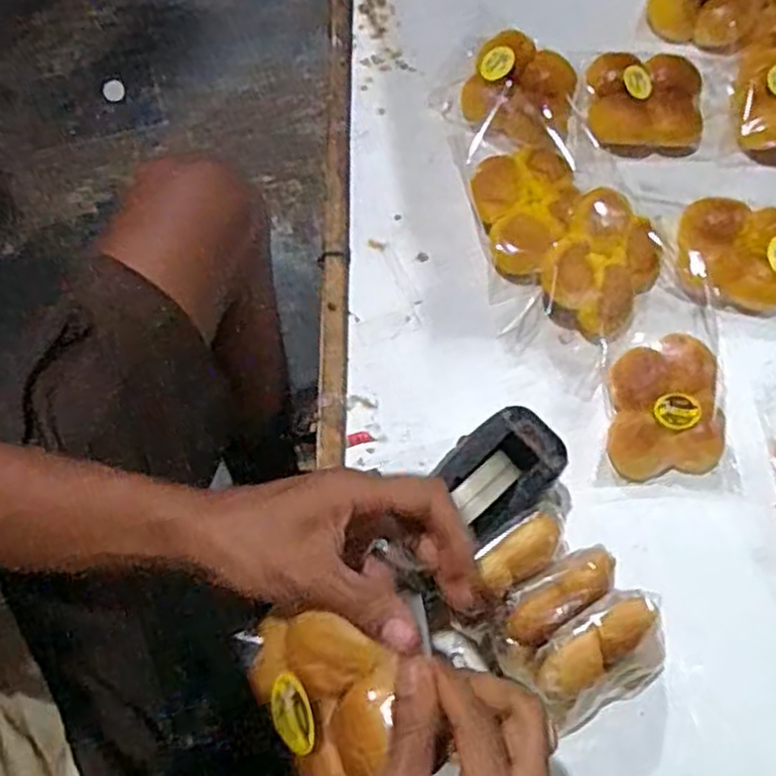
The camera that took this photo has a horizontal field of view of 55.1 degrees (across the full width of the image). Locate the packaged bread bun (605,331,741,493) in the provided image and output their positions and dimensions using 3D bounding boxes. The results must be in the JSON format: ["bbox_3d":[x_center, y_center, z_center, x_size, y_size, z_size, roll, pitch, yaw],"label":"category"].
[{"bbox_3d":[0.259,0.021,0.667,0.112,0.039,0.130,6,70,-1],"label":"packaged bread bun"}]

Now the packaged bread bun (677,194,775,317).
[{"bbox_3d":[0.343,-0.131,0.719,0.115,0.047,0.109,1,70,-2],"label":"packaged bread bun"}]

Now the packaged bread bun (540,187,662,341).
[{"bbox_3d":[0.201,-0.113,0.696,0.111,0.037,0.115,41,77,-18],"label":"packaged bread bun"}]

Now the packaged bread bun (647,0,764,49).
[{"bbox_3d":[0.352,-0.425,0.830,0.113,0.046,0.113,1,70,-2],"label":"packaged bread bun"}]

